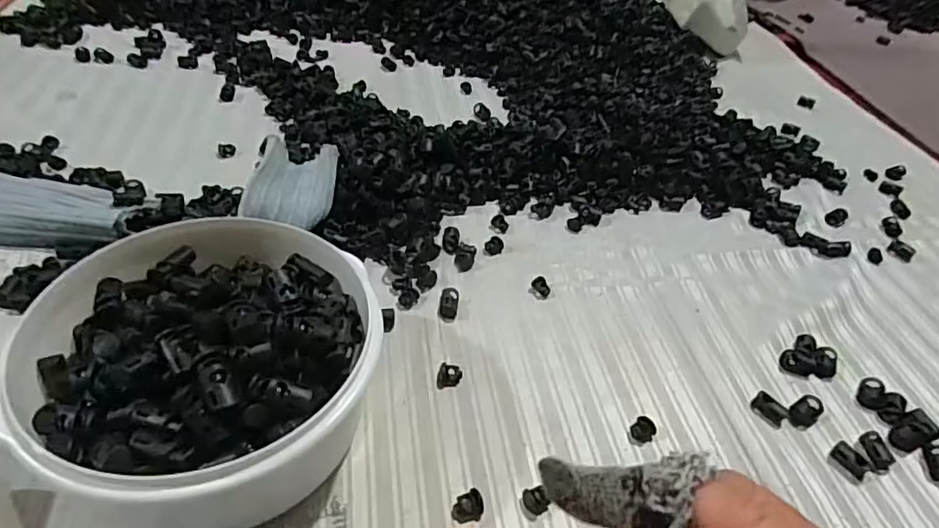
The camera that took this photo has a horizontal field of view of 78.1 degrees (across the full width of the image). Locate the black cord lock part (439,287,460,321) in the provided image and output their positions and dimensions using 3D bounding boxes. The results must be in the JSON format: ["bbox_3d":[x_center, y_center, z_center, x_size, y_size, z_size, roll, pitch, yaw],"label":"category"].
[{"bbox_3d":[-0.014,0.026,0.398,0.013,0.009,0.023,7,42,-1],"label":"black cord lock part"}]

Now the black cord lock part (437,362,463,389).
[{"bbox_3d":[-0.012,0.068,0.356,0.015,0.006,0.016,4,43,-4],"label":"black cord lock part"}]

